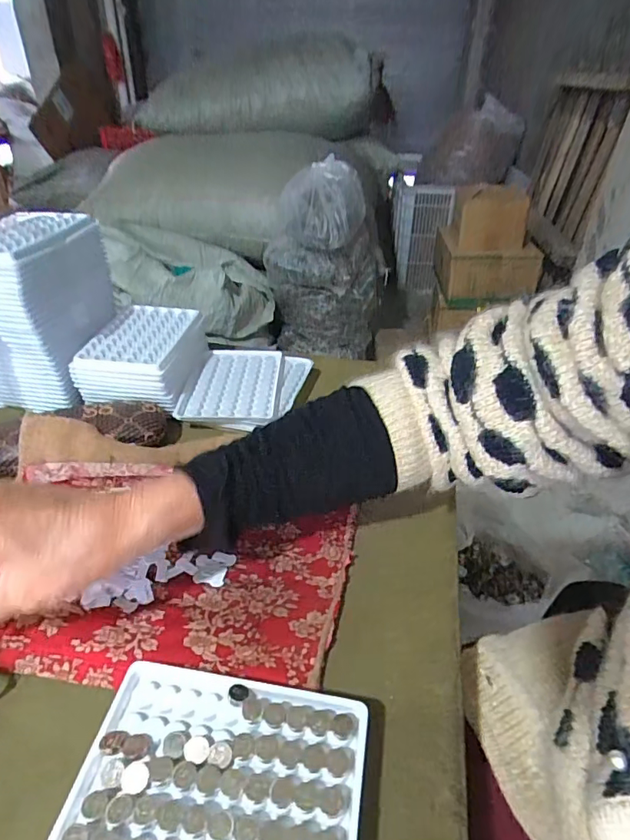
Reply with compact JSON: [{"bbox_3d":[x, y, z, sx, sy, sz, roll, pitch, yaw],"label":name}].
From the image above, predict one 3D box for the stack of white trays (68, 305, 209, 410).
[{"bbox_3d":[-0.176,-0.072,0.525,0.101,0.046,0.122,4,36,4],"label":"stack of white trays"}]

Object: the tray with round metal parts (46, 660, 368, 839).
[{"bbox_3d":[-0.045,0.178,0.238,0.130,0.029,0.097,7,37,6],"label":"tray with round metal parts"}]

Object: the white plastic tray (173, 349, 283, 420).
[{"bbox_3d":[-0.085,-0.040,0.523,0.090,0.008,0.128,2,36,1],"label":"white plastic tray"}]

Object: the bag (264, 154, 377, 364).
[{"bbox_3d":[0.027,-0.550,1.747,0.386,0.571,0.357,5,36,4],"label":"bag"}]

